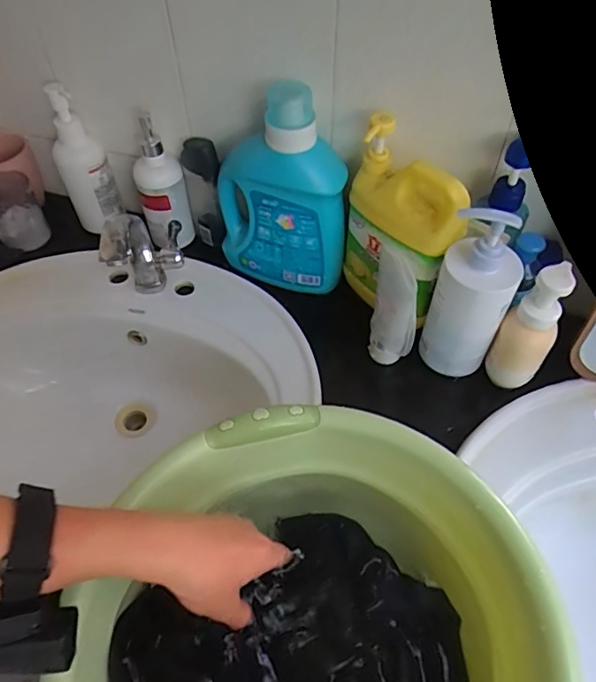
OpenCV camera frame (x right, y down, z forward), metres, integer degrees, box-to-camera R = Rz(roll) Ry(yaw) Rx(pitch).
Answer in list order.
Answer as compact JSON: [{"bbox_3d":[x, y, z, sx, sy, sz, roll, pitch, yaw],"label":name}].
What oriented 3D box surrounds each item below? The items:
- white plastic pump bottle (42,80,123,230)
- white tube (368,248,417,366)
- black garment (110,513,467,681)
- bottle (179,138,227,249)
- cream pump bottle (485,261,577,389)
[{"bbox_3d":[-0.324,-0.271,0.762,0.066,0.208,0.072,-28,58,-19],"label":"white plastic pump bottle"},{"bbox_3d":[0.117,-0.037,0.626,0.049,0.157,0.065,7,53,6],"label":"white tube"},{"bbox_3d":[0.007,0.260,0.402,0.247,0.054,0.223,-29,58,-20],"label":"black garment"},{"bbox_3d":[-0.135,-0.208,0.743,0.050,0.169,0.039,-4,53,-3],"label":"bottle"},{"bbox_3d":[0.260,-0.009,0.584,0.057,0.164,0.047,-8,53,-5],"label":"cream pump bottle"}]

